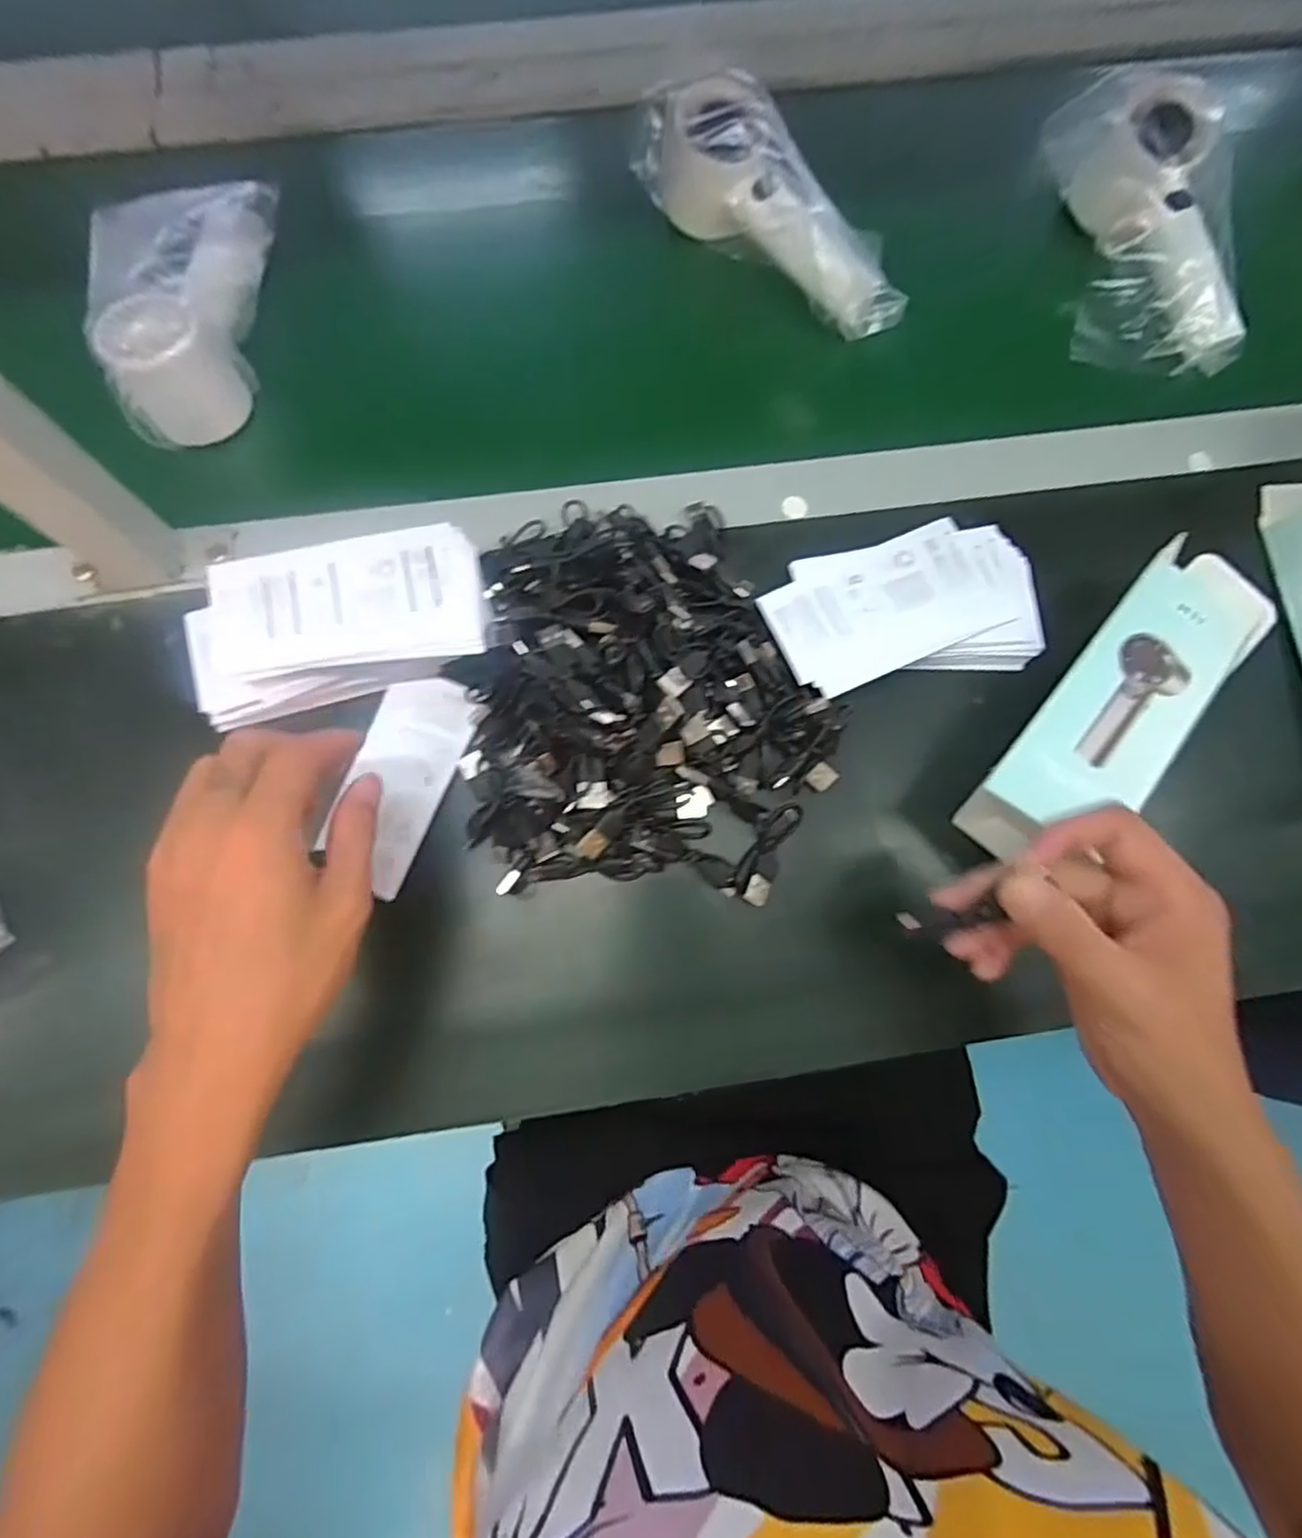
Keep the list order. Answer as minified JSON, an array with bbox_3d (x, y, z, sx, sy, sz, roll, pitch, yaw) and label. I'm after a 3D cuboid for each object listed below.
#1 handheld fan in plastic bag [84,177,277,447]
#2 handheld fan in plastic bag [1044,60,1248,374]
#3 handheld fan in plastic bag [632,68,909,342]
[{"bbox_3d":[-0.264,-0.277,0.408,0.074,0.062,0.179,-5,76,-2],"label":"handheld fan in plastic bag"},{"bbox_3d":[0.309,-0.341,0.448,0.086,0.068,0.196,-16,92,-4],"label":"handheld fan in plastic bag"},{"bbox_3d":[0.075,-0.346,0.429,0.055,0.057,0.189,-43,80,-10],"label":"handheld fan in plastic bag"}]

